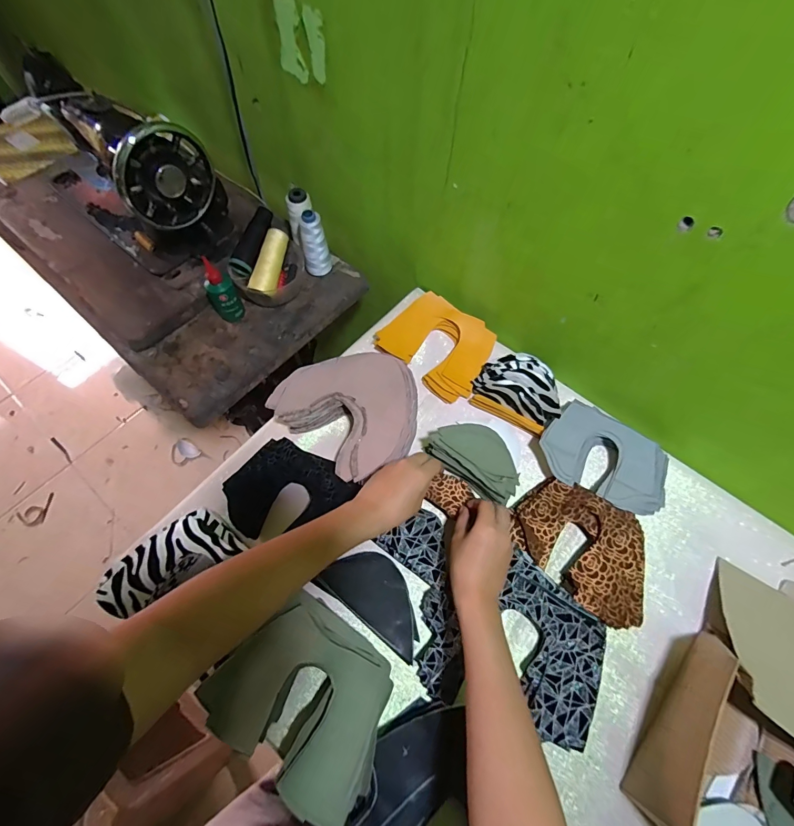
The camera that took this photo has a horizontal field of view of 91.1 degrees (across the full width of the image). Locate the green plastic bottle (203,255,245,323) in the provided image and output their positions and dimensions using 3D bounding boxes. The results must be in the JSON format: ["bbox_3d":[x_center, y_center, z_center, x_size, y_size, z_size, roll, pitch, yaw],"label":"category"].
[{"bbox_3d":[-0.279,-0.191,0.624,0.044,0.129,0.032,-30,69,-14],"label":"green plastic bottle"}]

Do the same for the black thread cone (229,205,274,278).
[{"bbox_3d":[-0.238,-0.286,0.646,0.032,0.041,0.117,21,84,9],"label":"black thread cone"}]

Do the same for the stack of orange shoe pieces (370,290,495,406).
[{"bbox_3d":[0.064,-0.111,0.621,0.168,0.042,0.133,32,68,13],"label":"stack of orange shoe pieces"}]

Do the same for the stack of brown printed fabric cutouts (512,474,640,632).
[{"bbox_3d":[0.234,0.169,0.495,0.186,0.038,0.133,27,67,11],"label":"stack of brown printed fabric cutouts"}]

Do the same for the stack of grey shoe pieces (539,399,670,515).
[{"bbox_3d":[0.289,0.064,0.546,0.166,0.033,0.122,30,68,12],"label":"stack of grey shoe pieces"}]

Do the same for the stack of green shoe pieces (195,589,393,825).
[{"bbox_3d":[-0.092,0.302,0.421,0.179,0.057,0.142,33,68,14],"label":"stack of green shoe pieces"}]

